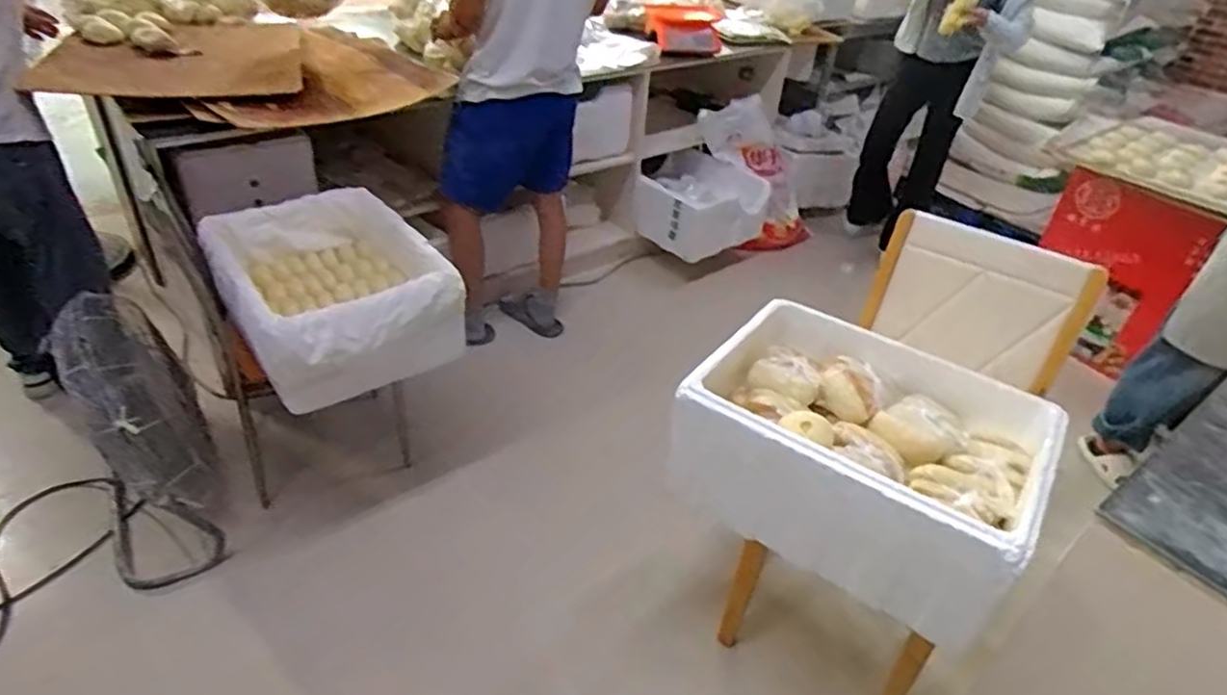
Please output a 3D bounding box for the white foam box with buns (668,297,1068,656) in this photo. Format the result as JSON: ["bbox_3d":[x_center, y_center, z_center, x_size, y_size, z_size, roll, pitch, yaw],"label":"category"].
[{"bbox_3d":[0.459,0.184,1.342,0.590,0.240,0.457,27,40,25],"label":"white foam box with buns"}]

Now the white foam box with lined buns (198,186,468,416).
[{"bbox_3d":[-0.685,-0.158,1.724,0.475,0.222,0.673,-16,42,-29],"label":"white foam box with lined buns"}]

